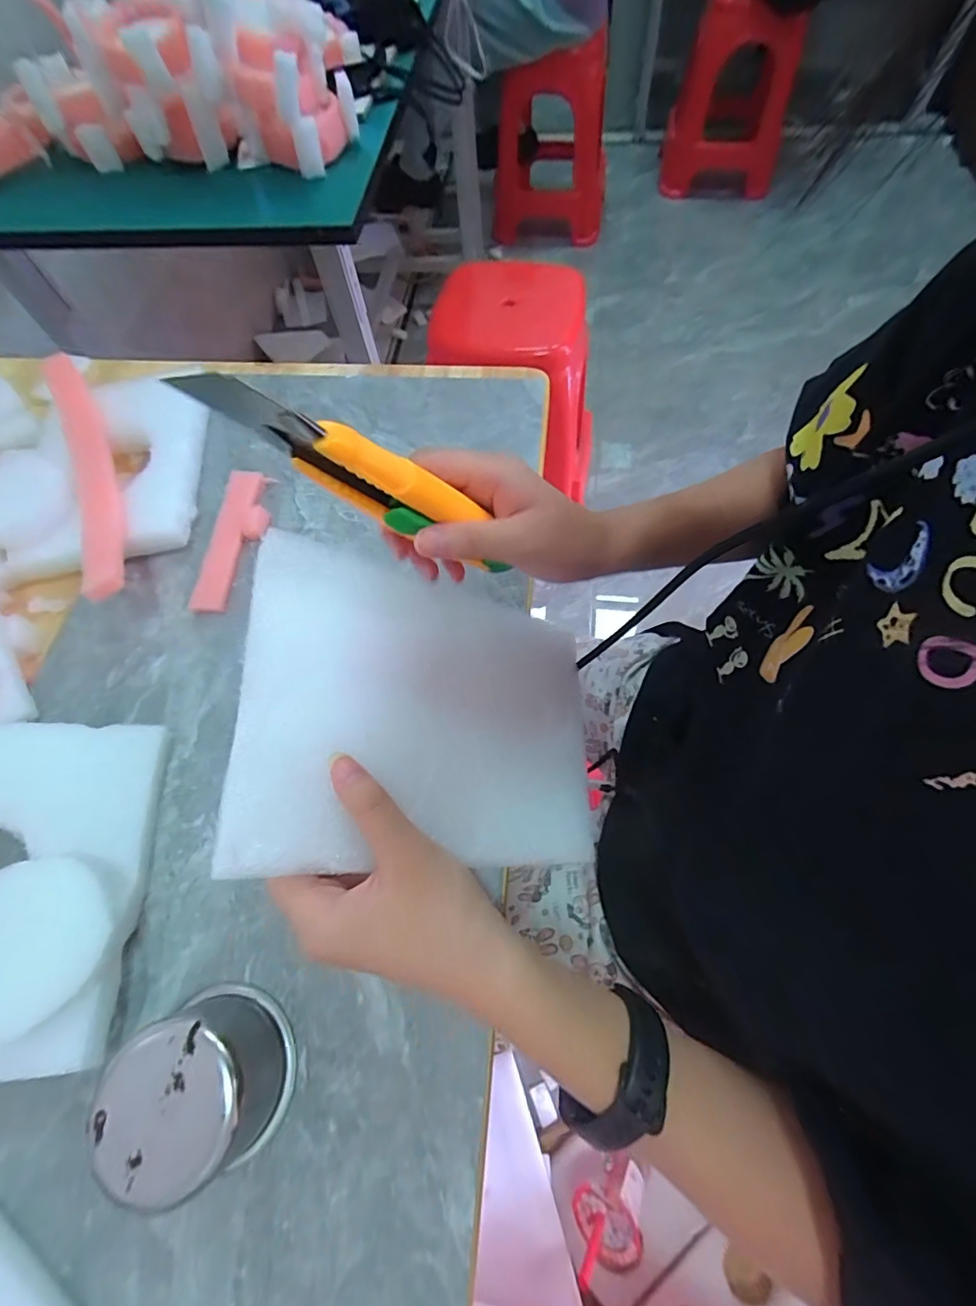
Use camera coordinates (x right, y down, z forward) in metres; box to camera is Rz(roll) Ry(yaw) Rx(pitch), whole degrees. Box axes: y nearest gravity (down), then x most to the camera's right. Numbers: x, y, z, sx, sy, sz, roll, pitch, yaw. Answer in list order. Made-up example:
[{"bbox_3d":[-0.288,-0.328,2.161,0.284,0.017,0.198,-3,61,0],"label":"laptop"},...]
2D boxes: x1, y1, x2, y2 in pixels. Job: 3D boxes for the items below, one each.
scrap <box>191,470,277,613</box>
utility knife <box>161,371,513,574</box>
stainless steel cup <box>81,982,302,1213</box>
[{"bbox_3d":[-0.200,-0.092,0.394,0.031,0.017,0.133,1,66,4],"label":"scrap"},{"bbox_3d":[-0.043,-0.070,0.208,0.025,0.152,0.014,-31,61,32],"label":"utility knife"},{"bbox_3d":[-0.138,0.208,0.240,0.069,0.048,0.072,-19,66,-5],"label":"stainless steel cup"}]

